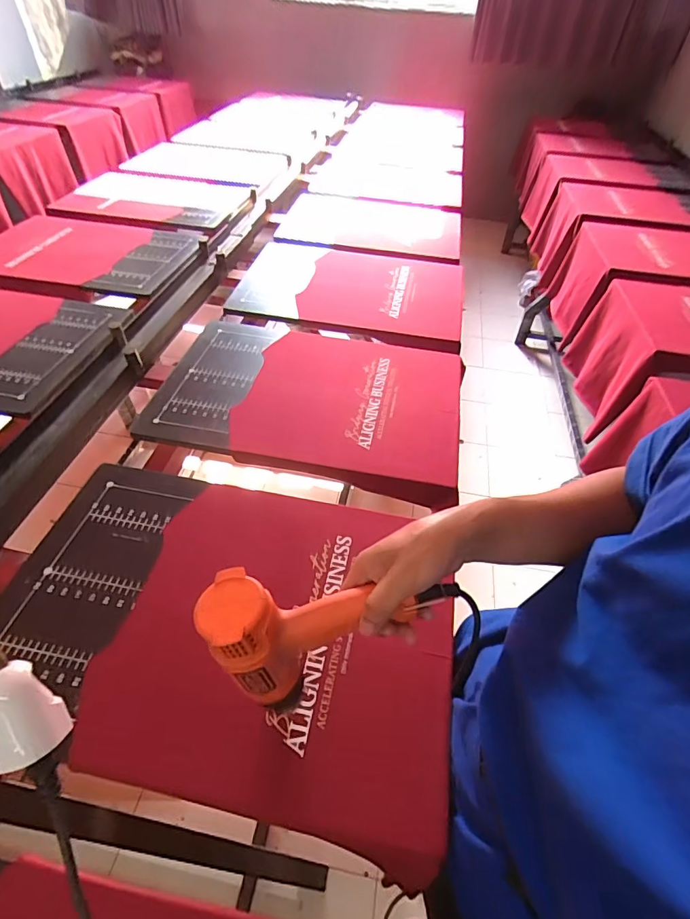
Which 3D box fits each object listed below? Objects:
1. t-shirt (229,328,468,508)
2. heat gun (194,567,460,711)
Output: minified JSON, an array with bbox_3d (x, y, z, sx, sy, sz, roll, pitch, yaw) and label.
[{"bbox_3d":[0.016,-0.121,0.914,0.435,0.067,0.412,10,48,5],"label":"t-shirt"},{"bbox_3d":[-0.015,0.166,0.410,0.213,0.130,0.083,3,46,0],"label":"heat gun"}]

